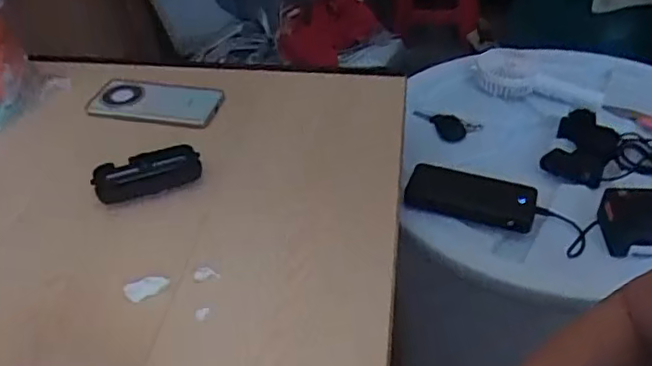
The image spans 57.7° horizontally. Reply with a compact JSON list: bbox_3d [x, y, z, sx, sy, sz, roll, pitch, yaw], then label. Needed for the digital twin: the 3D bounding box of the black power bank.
[{"bbox_3d":[0.181,0.019,0.746,0.156,0.023,0.079,12,42,20],"label":"black power bank"}]

